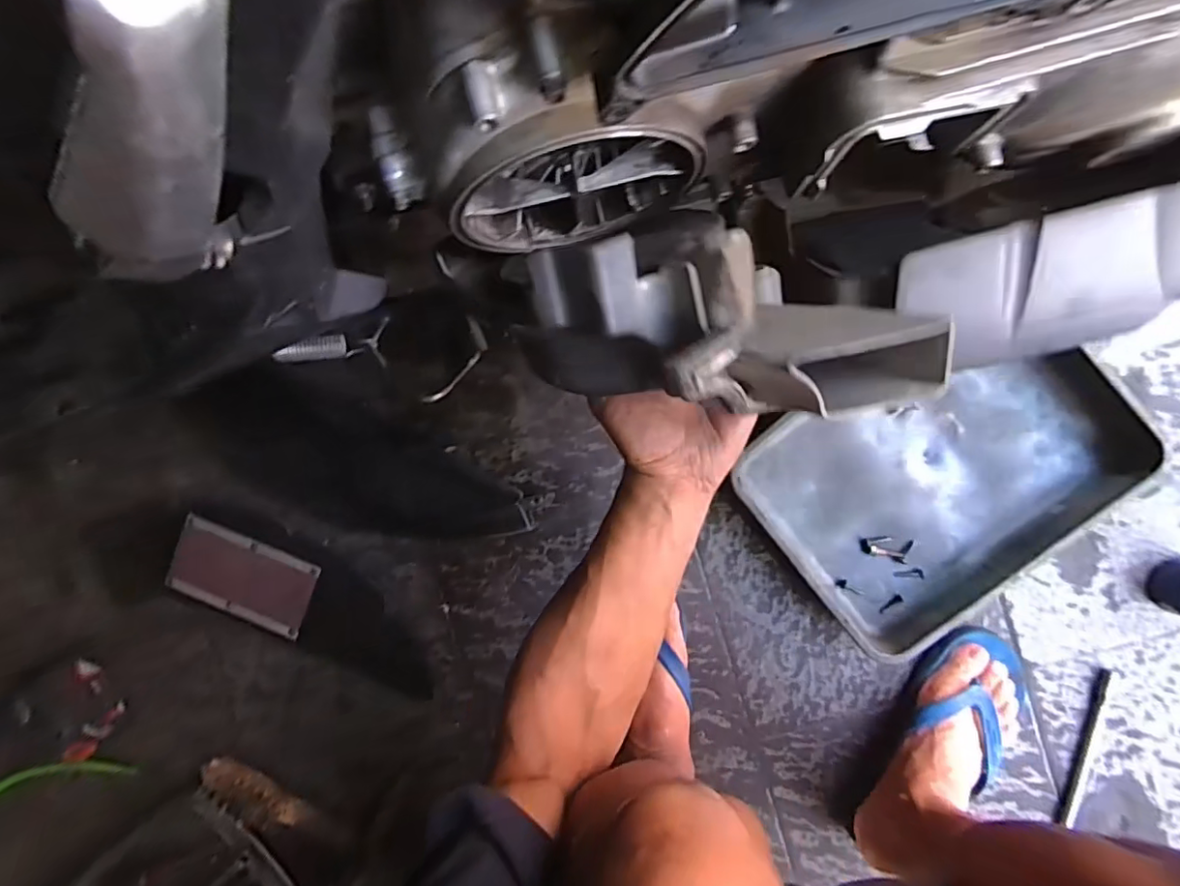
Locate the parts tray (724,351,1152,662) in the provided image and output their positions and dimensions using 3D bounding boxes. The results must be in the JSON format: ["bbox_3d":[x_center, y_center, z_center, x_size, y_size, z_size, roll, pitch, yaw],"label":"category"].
[{"bbox_3d":[0.363,0.028,0.601,0.358,0.046,0.270,-39,87,4],"label":"parts tray"}]

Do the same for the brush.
[{"bbox_3d":[-0.369,0.426,0.665,0.193,0.044,0.036,26,92,4],"label":"brush"}]

